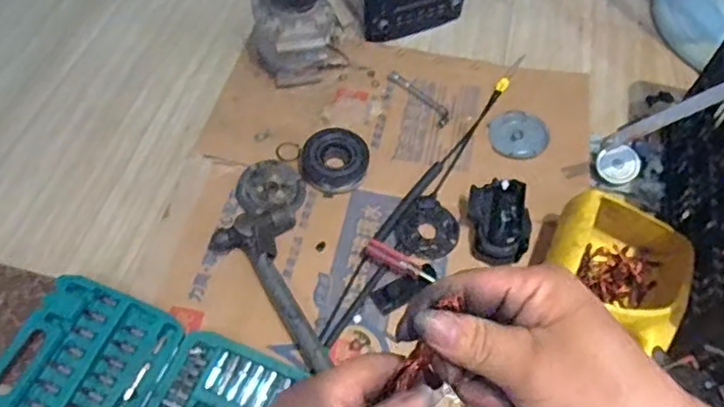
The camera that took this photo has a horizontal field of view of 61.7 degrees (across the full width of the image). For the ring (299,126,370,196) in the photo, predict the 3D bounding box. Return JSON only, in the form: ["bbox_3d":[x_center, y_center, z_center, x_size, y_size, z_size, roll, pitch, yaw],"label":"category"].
[{"bbox_3d":[-0.046,-0.070,0.955,0.100,0.045,0.098,0,53,0],"label":"ring"}]

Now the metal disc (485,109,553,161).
[{"bbox_3d":[0.265,-0.118,1.024,0.097,0.005,0.101,0,53,0],"label":"metal disc"}]

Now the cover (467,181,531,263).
[{"bbox_3d":[0.200,0.027,0.884,0.082,0.060,0.118,-1,54,0],"label":"cover"}]

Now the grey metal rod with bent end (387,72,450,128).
[{"bbox_3d":[0.104,-0.187,1.060,0.039,0.012,0.146,-29,59,-21],"label":"grey metal rod with bent end"}]

